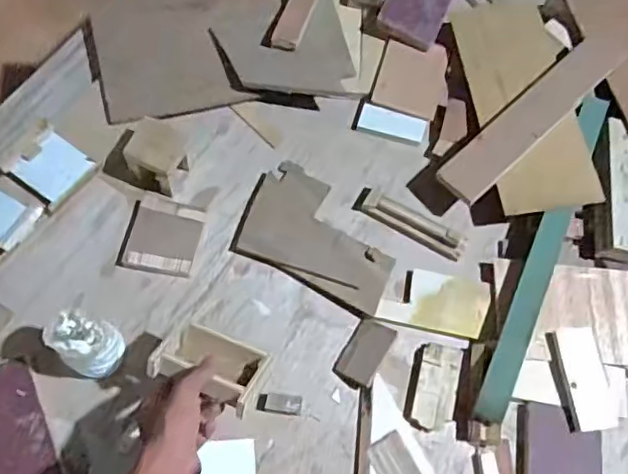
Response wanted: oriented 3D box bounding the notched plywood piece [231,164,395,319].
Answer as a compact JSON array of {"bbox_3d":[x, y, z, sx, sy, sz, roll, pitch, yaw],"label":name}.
[{"bbox_3d":[0.013,-0.004,0.803,0.215,0.011,0.145,26,70,12],"label":"notched plywood piece"}]

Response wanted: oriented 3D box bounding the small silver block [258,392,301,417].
[{"bbox_3d":[-0.042,0.206,0.722,0.053,0.020,0.026,9,66,2],"label":"small silver block"}]

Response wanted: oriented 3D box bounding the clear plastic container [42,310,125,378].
[{"bbox_3d":[-0.264,0.126,0.689,0.057,0.100,0.060,1,66,-2],"label":"clear plastic container"}]

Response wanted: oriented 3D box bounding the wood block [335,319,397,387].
[{"bbox_3d":[0.065,0.146,0.743,0.047,0.023,0.081,30,68,11],"label":"wood block"}]

